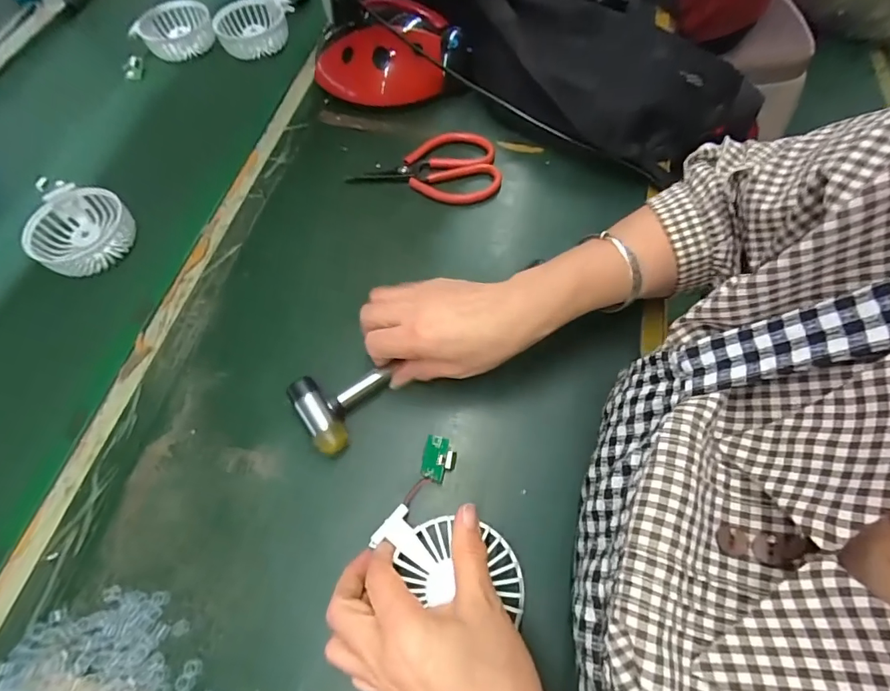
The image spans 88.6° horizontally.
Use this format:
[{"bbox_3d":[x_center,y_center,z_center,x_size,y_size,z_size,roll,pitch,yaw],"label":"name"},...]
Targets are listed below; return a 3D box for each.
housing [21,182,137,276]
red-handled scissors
[{"bbox_3d":[-0.356,-0.113,0.443,0.093,0.026,0.087,-1,63,1],"label":"housing"},{"bbox_3d":[-0.017,-0.185,0.469,0.147,0.020,0.086,5,63,4],"label":"red-handled scissors"}]

